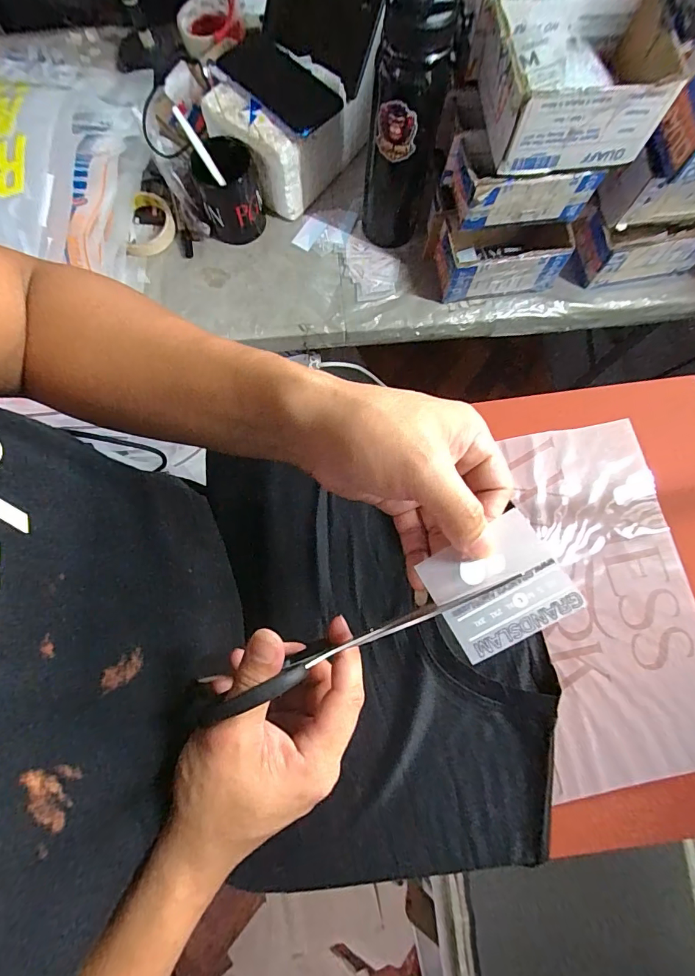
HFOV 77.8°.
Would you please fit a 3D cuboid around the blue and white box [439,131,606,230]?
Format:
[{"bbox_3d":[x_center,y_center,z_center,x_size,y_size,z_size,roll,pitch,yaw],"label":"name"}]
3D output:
[{"bbox_3d":[0.202,-0.368,0.510,0.158,0.071,0.080,-9,78,-2],"label":"blue and white box"}]

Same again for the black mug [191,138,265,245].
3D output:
[{"bbox_3d":[-0.167,-0.418,0.596,0.084,0.097,0.103,-14,78,-3],"label":"black mug"}]

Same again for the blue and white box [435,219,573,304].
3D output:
[{"bbox_3d":[0.205,-0.313,0.581,0.170,0.079,0.080,-8,78,-2],"label":"blue and white box"}]

